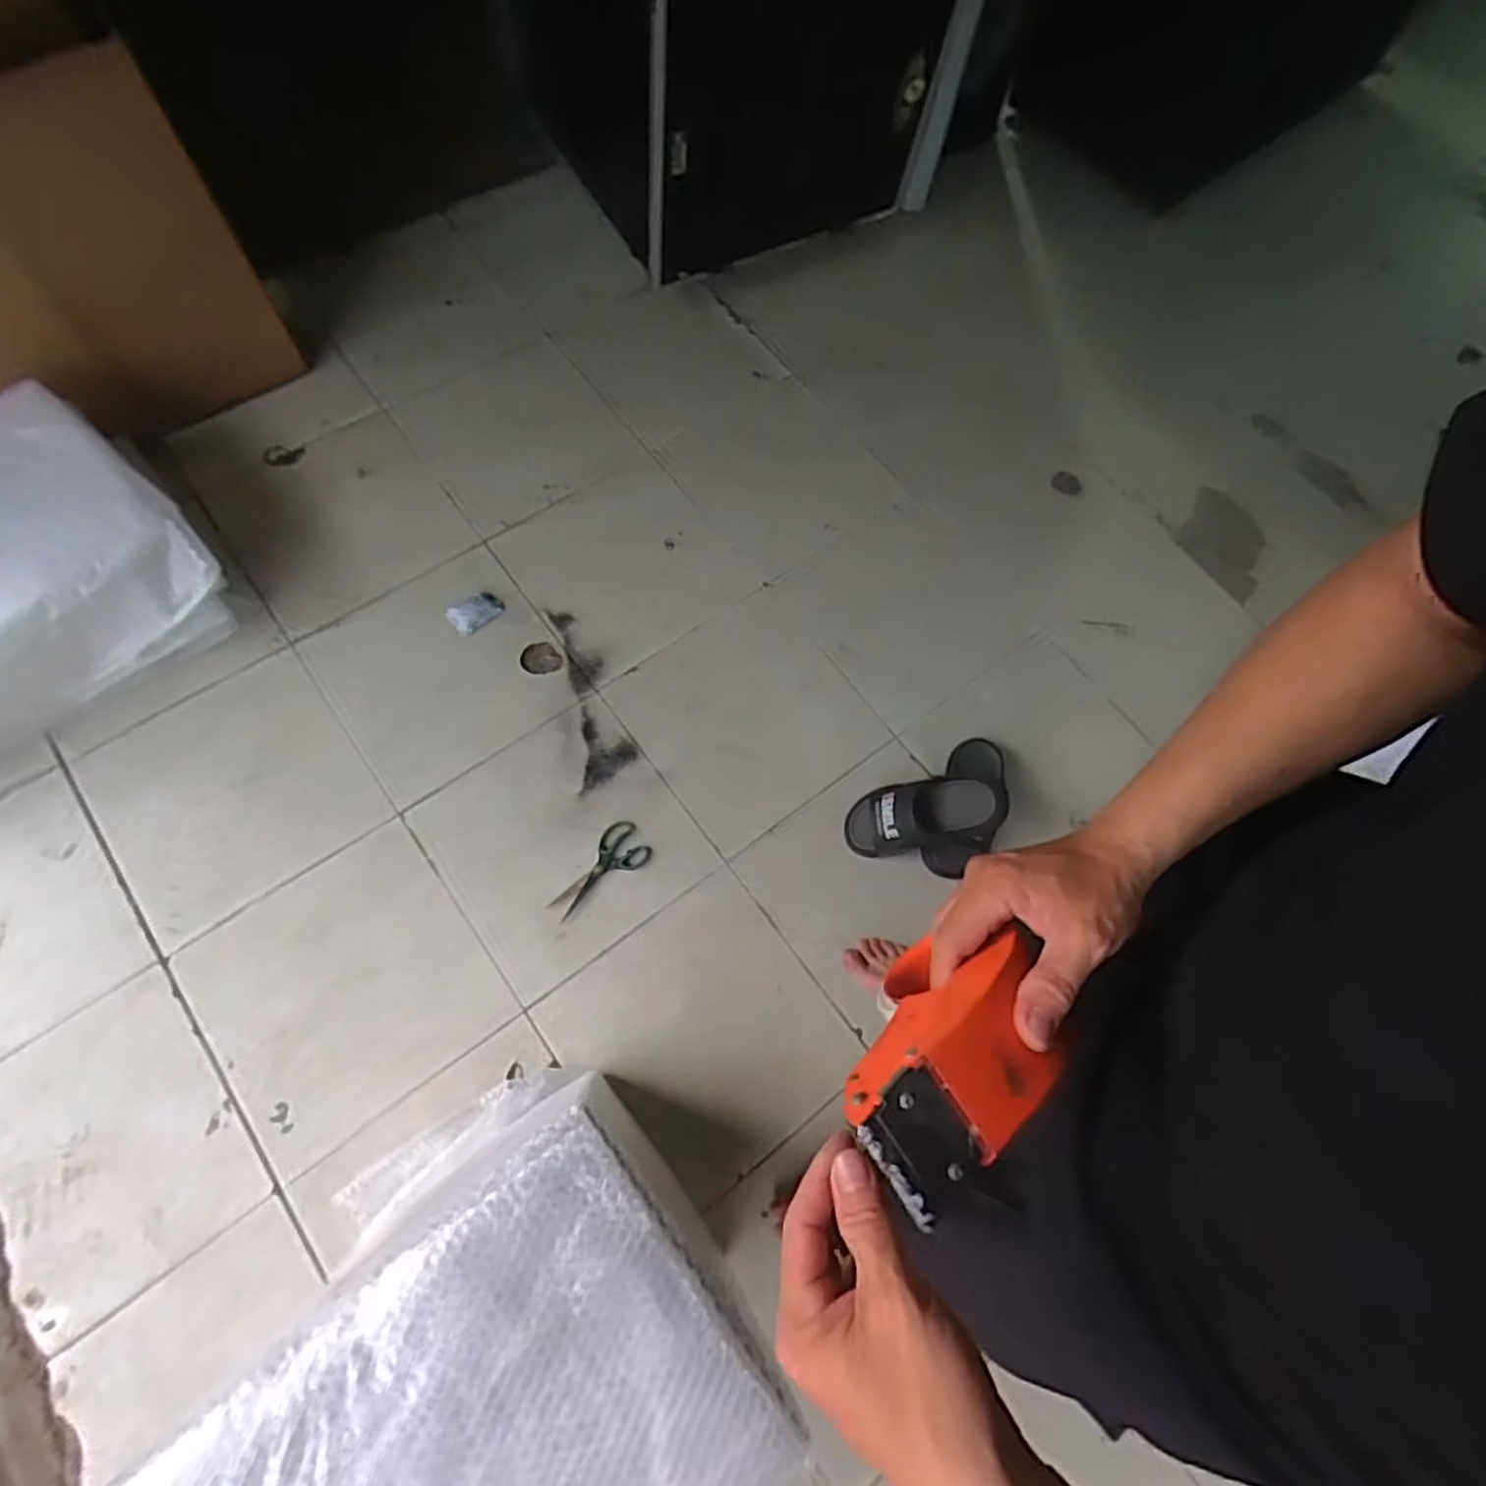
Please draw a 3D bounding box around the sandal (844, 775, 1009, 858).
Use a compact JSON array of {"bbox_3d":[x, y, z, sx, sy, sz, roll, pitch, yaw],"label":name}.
[{"bbox_3d":[0.305,0.122,1.315,0.274,0.090,0.117,-13,69,18],"label":"sandal"}]

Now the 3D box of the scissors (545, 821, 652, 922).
[{"bbox_3d":[-0.252,0.212,1.310,0.189,0.008,0.088,-35,76,-16],"label":"scissors"}]

